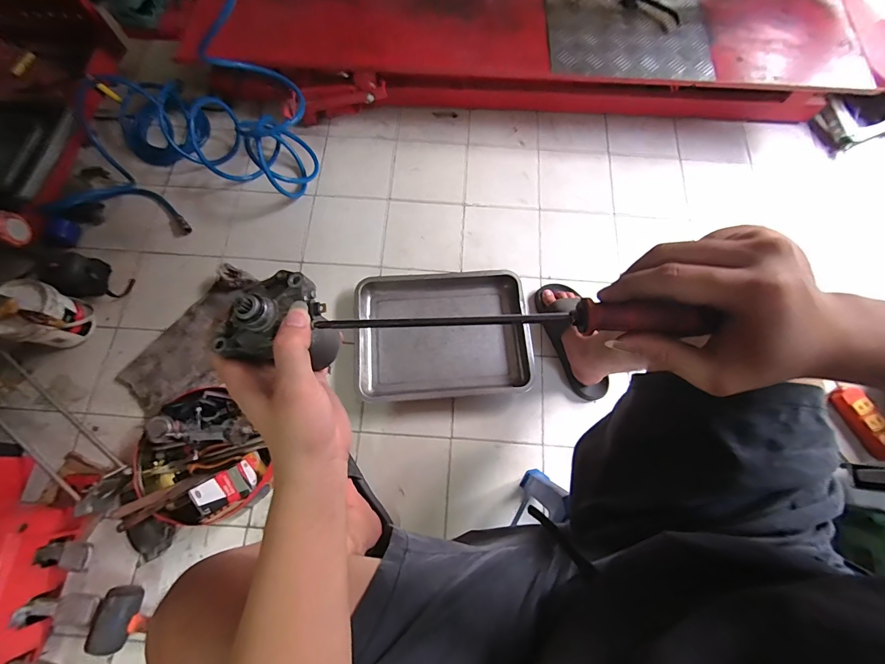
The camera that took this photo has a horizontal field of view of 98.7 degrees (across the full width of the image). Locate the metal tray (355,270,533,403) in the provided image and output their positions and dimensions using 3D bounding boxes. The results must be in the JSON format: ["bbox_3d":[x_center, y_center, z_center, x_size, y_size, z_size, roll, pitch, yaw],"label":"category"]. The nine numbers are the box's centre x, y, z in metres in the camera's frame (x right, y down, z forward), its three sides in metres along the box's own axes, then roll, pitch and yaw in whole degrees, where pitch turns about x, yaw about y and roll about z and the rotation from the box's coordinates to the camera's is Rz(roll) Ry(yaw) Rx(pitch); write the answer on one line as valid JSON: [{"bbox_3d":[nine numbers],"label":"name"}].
[{"bbox_3d":[0.001,0.001,0.870,0.383,0.041,0.296,-4,72,-2],"label":"metal tray"}]

